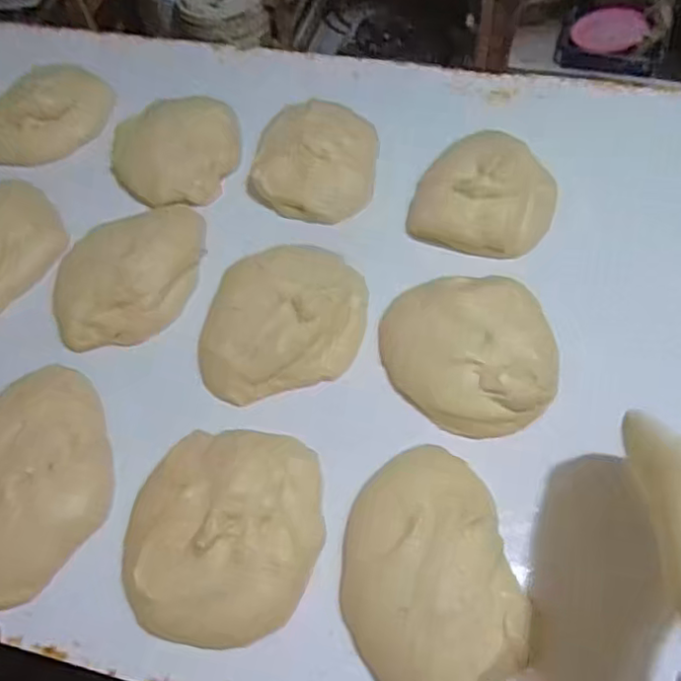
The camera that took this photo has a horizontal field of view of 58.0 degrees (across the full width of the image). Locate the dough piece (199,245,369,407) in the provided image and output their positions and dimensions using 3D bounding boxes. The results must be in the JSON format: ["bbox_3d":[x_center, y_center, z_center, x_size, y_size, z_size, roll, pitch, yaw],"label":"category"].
[{"bbox_3d":[-0.078,-0.033,0.797,0.229,0.063,0.190,-14,61,-4],"label":"dough piece"}]

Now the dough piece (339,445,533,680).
[{"bbox_3d":[0.089,0.234,0.623,0.179,0.043,0.254,-12,61,-3],"label":"dough piece"}]

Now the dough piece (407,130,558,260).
[{"bbox_3d":[0.209,-0.217,0.869,0.194,0.063,0.194,17,63,13],"label":"dough piece"}]

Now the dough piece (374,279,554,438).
[{"bbox_3d":[0.157,0.012,0.746,0.211,0.055,0.199,-2,61,2],"label":"dough piece"}]

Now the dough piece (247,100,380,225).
[{"bbox_3d":[-0.042,-0.273,0.940,0.190,0.082,0.184,7,61,7],"label":"dough piece"}]

